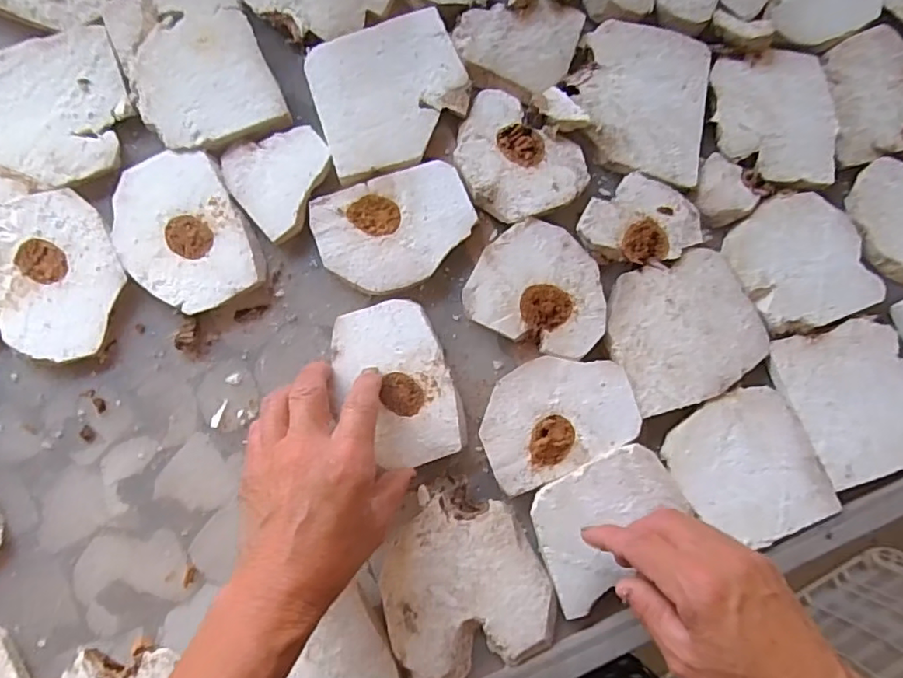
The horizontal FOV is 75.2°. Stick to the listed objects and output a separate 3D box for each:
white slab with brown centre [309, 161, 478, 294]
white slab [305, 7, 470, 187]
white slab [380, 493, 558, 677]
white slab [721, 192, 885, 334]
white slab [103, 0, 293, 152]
[{"bbox_3d":[-0.037,-0.074,0.394,0.103,0.012,0.074,-20,87,-6],"label":"white slab with brown centre"},{"bbox_3d":[-0.040,-0.166,0.397,0.100,0.009,0.096,-18,87,-6],"label":"white slab"},{"bbox_3d":[0.008,0.161,0.380,0.104,0.012,0.106,-19,87,-6],"label":"white slab"},{"bbox_3d":[0.254,-0.056,0.424,0.099,0.011,0.095,-22,87,-7],"label":"white slab"},{"bbox_3d":[-0.173,-0.186,0.395,0.087,0.009,0.116,-23,87,-7],"label":"white slab"}]

